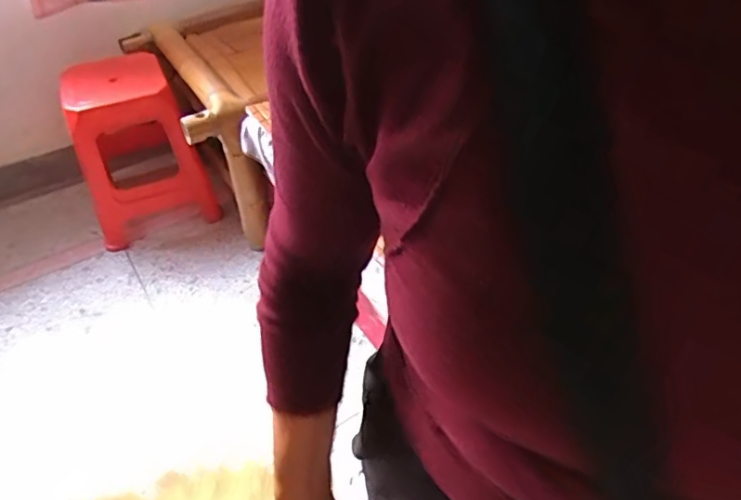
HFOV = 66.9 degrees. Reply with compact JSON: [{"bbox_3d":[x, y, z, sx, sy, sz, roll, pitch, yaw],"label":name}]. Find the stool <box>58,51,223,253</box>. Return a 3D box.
[{"bbox_3d":[-0.687,-0.305,1.659,0.321,0.451,0.321,-19,47,-17],"label":"stool"}]

